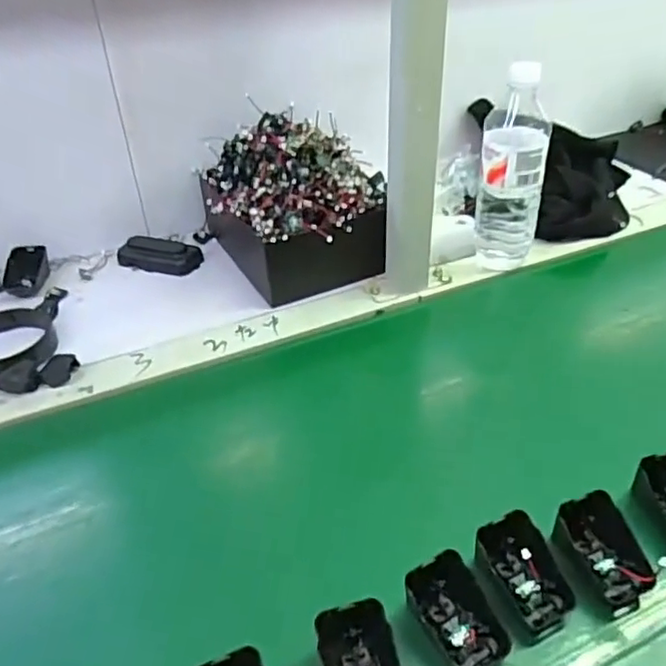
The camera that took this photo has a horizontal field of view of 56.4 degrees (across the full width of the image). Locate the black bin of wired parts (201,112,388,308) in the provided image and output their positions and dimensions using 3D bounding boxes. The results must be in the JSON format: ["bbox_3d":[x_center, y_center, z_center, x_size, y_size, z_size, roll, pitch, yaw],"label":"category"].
[{"bbox_3d":[-0.048,-0.163,0.756,0.184,0.139,0.237,-18,40,-20],"label":"black bin of wired parts"}]

